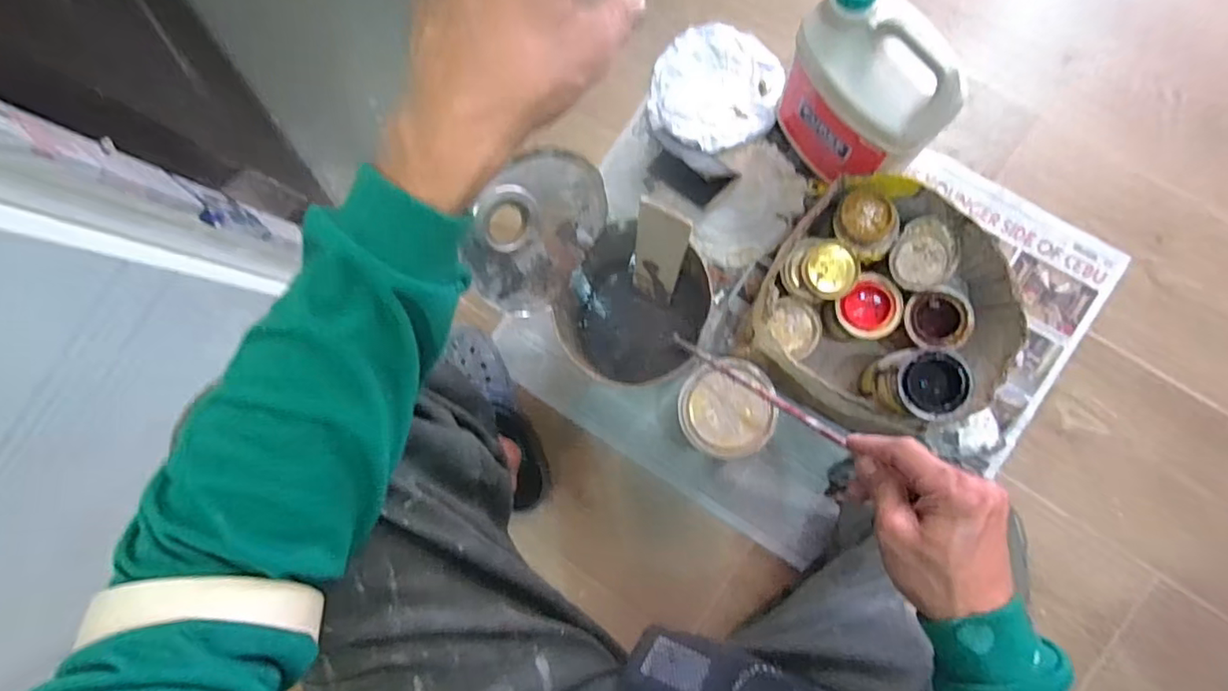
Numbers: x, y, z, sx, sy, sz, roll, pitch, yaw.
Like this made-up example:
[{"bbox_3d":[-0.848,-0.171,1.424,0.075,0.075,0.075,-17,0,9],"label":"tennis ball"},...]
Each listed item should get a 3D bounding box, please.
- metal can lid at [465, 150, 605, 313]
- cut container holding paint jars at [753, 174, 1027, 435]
[{"bbox_3d":[-0.069,-0.103,0.535,0.009,0.127,0.151,35,96,41],"label":"metal can lid"},{"bbox_3d":[0.313,-0.043,0.664,0.260,0.157,0.247,-1,85,8],"label":"cut container holding paint jars"}]

